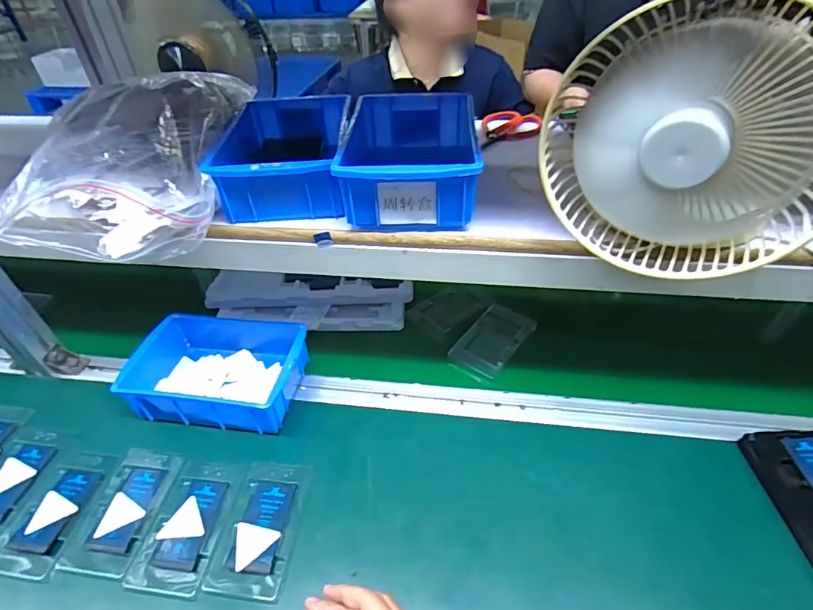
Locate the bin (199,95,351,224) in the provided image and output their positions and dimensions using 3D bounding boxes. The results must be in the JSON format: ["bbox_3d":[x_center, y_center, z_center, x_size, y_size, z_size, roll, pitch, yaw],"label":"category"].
[{"bbox_3d":[-0.131,-0.168,0.512,0.122,0.062,0.204,-3,41,0],"label":"bin"}]

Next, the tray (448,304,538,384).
[{"bbox_3d":[0.120,0.051,0.633,0.076,0.024,0.130,24,48,27],"label":"tray"}]

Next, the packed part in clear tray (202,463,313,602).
[{"bbox_3d":[-0.147,0.223,0.461,0.073,0.007,0.128,3,42,7],"label":"packed part in clear tray"}]

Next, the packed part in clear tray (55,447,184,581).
[{"bbox_3d":[-0.299,0.216,0.486,0.073,0.009,0.128,4,42,8],"label":"packed part in clear tray"}]

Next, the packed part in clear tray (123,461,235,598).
[{"bbox_3d":[-0.228,0.223,0.466,0.072,0.005,0.127,1,41,5],"label":"packed part in clear tray"}]

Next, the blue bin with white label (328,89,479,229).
[{"bbox_3d":[0.002,-0.156,0.486,0.136,0.069,0.192,-2,41,2],"label":"blue bin with white label"}]

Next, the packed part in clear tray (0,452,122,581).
[{"bbox_3d":[-0.370,0.220,0.483,0.074,0.011,0.126,2,42,6],"label":"packed part in clear tray"}]

